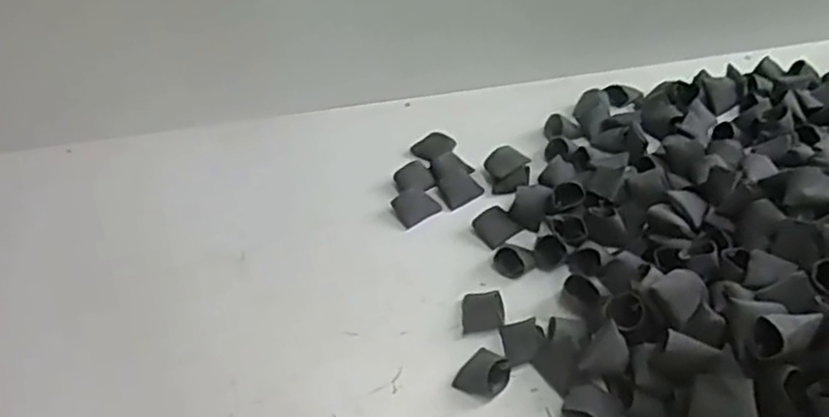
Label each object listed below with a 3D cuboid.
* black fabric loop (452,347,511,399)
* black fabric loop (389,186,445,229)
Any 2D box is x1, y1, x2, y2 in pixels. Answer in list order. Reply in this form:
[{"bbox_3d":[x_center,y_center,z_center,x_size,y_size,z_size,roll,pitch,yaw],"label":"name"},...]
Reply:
[{"bbox_3d":[0.057,0.132,0.571,0.038,0.013,0.042,19,47,28],"label":"black fabric loop"},{"bbox_3d":[0.002,-0.003,0.736,0.045,0.014,0.039,-22,42,-17],"label":"black fabric loop"}]

